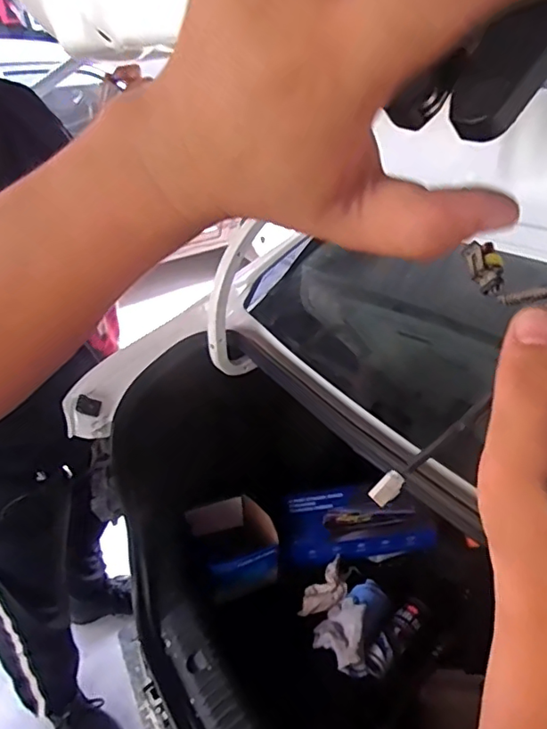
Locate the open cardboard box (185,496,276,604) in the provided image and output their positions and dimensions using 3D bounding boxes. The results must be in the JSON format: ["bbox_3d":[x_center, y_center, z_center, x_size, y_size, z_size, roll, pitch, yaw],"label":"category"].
[{"bbox_3d":[-0.094,0.380,1.146,0.172,0.129,0.197,-18,38,-23],"label":"open cardboard box"}]

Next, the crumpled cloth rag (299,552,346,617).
[{"bbox_3d":[0.107,0.461,1.101,0.131,0.017,0.068,-27,43,-32],"label":"crumpled cloth rag"}]

